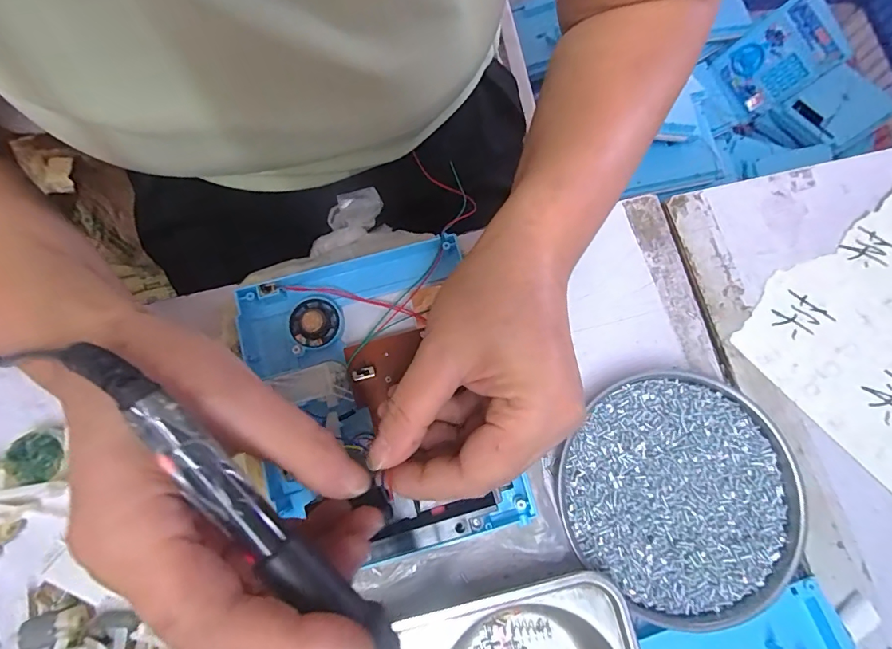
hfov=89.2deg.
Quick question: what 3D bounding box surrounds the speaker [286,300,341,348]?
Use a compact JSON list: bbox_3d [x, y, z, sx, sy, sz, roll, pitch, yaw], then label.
[{"bbox_3d":[-0.076,-0.001,0.261,0.027,0.004,0.028,0,76,0],"label":"speaker"}]

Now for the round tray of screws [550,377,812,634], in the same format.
[{"bbox_3d":[0.137,0.099,0.264,0.135,0.021,0.128,0,76,0],"label":"round tray of screws"}]

